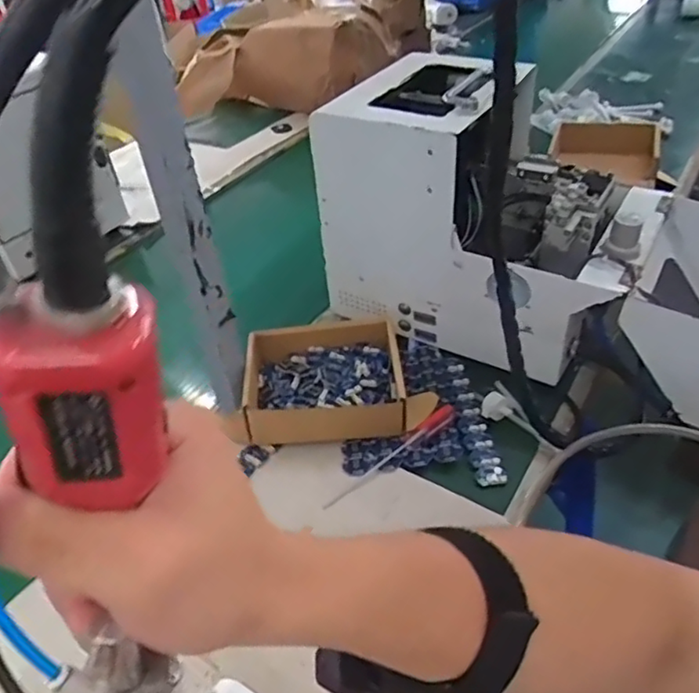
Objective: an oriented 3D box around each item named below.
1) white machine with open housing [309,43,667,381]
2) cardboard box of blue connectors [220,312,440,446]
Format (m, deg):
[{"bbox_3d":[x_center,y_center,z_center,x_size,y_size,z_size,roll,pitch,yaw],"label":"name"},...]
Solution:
[{"bbox_3d":[0.156,-0.146,0.709,0.327,0.278,0.195,18,46,25],"label":"white machine with open housing"},{"bbox_3d":[-0.025,0.033,0.690,0.223,0.051,0.158,-5,40,0],"label":"cardboard box of blue connectors"}]

